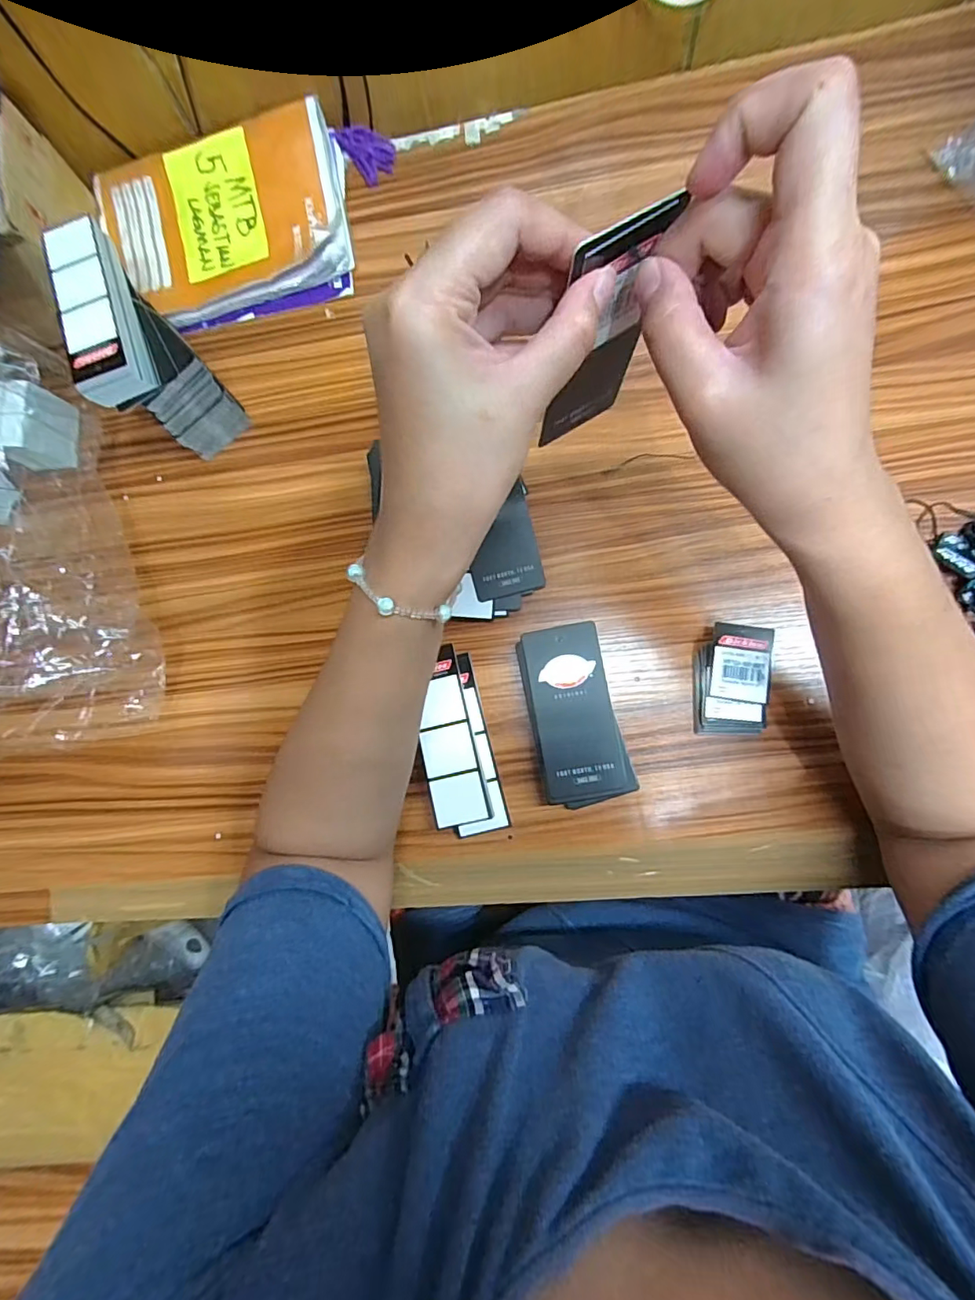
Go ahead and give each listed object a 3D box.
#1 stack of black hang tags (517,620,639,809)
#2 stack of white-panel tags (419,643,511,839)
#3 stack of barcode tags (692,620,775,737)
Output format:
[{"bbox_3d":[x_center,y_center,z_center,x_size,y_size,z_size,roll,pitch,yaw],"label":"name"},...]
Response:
[{"bbox_3d":[0.058,0.043,0.347,0.058,0.024,0.116,-12,83,6],"label":"stack of black hang tags"},{"bbox_3d":[-0.022,0.064,0.356,0.046,0.021,0.124,-15,82,5],"label":"stack of white-panel tags"},{"bbox_3d":[0.162,0.019,0.342,0.045,0.015,0.071,3,85,8],"label":"stack of barcode tags"}]

